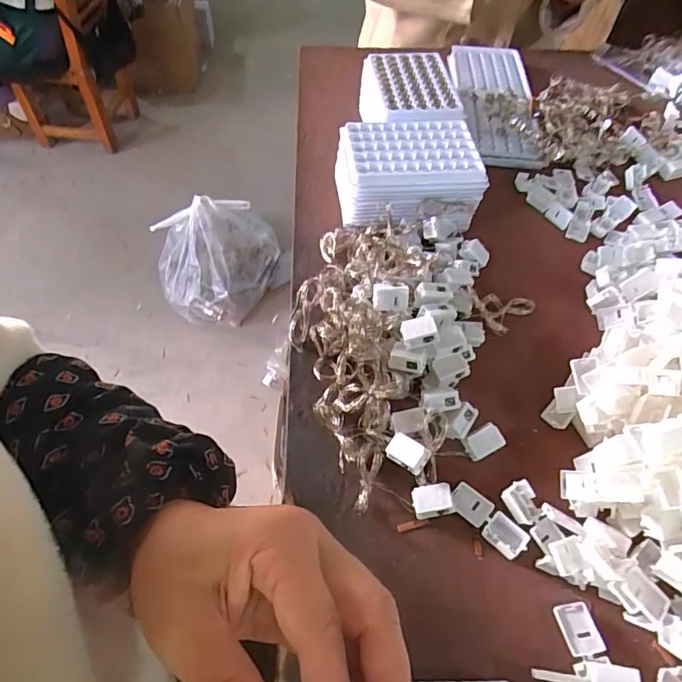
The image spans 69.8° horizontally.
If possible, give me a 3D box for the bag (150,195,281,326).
[{"bbox_3d":[-0.318,-0.210,1.285,0.321,0.211,0.257,-18,58,-14],"label":"bag"}]

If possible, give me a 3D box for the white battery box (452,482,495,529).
[{"bbox_3d":[0.090,0.114,0.340,0.028,0.007,0.022,34,61,20],"label":"white battery box"}]

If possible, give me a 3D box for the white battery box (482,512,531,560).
[{"bbox_3d":[0.111,0.130,0.327,0.022,0.006,0.026,-36,63,-23],"label":"white battery box"}]

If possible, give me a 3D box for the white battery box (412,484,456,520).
[{"bbox_3d":[0.063,0.109,0.336,0.026,0.015,0.019,-8,55,-4],"label":"white battery box"}]

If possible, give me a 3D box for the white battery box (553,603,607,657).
[{"bbox_3d":[0.145,0.176,0.298,0.022,0.007,0.028,-6,56,-6],"label":"white battery box"}]

